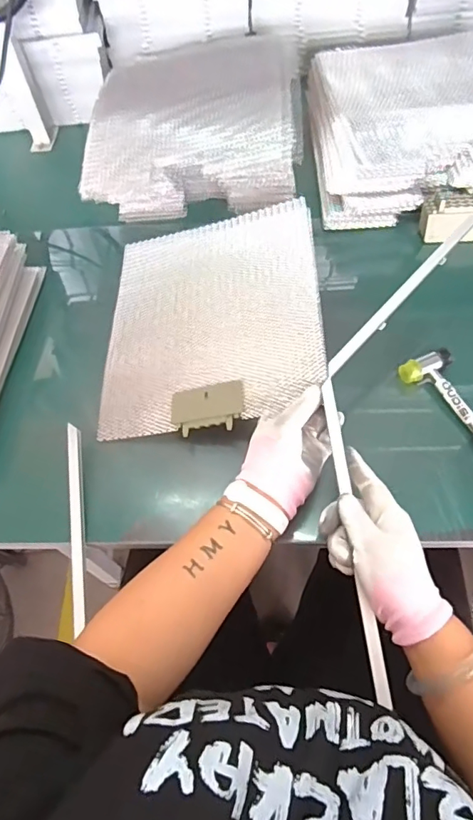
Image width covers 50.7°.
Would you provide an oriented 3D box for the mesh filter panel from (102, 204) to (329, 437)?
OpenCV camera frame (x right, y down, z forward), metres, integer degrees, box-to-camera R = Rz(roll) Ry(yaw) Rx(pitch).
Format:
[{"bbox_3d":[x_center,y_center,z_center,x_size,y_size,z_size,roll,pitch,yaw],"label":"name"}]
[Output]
[{"bbox_3d":[-0.032,-0.127,0.633,0.276,0.010,0.323,-9,59,15],"label":"mesh filter panel"}]

